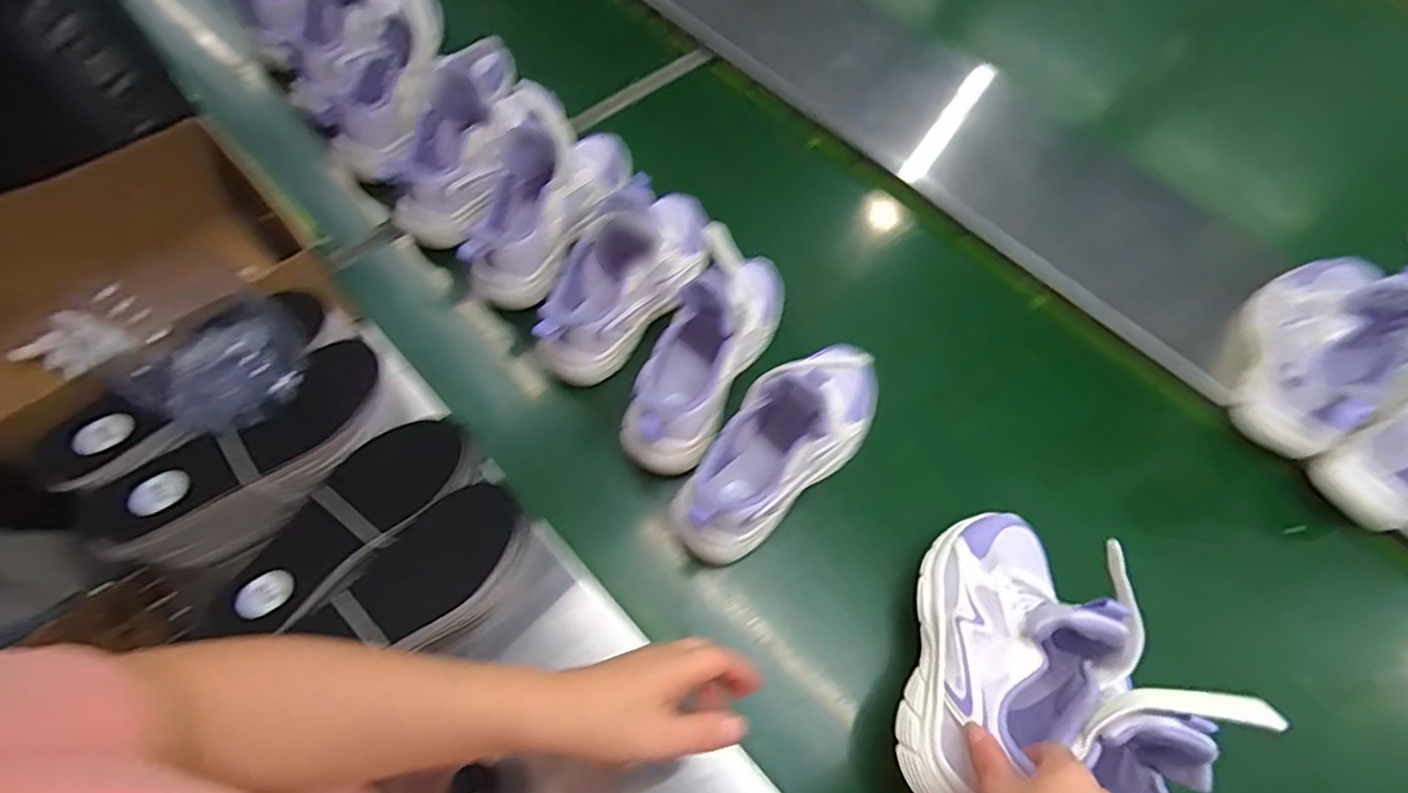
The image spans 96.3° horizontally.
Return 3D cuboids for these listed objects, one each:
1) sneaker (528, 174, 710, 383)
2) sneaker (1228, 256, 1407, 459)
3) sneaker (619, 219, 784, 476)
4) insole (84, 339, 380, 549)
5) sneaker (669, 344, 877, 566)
[{"bbox_3d":[-0.073,-0.128,0.605,0.074,0.114,0.233,29,67,14],"label":"sneaker"},{"bbox_3d":[0.592,-0.065,0.594,0.097,0.177,0.232,39,69,18],"label":"sneaker"},{"bbox_3d":[0.004,-0.056,0.573,0.095,0.109,0.239,18,64,9],"label":"sneaker"},{"bbox_3d":[-0.331,0.030,0.456,0.199,0.020,0.065,-40,69,-18],"label":"insole"},{"bbox_3d":[0.068,0.038,0.535,0.227,0.145,0.080,-39,69,-18],"label":"sneaker"}]

